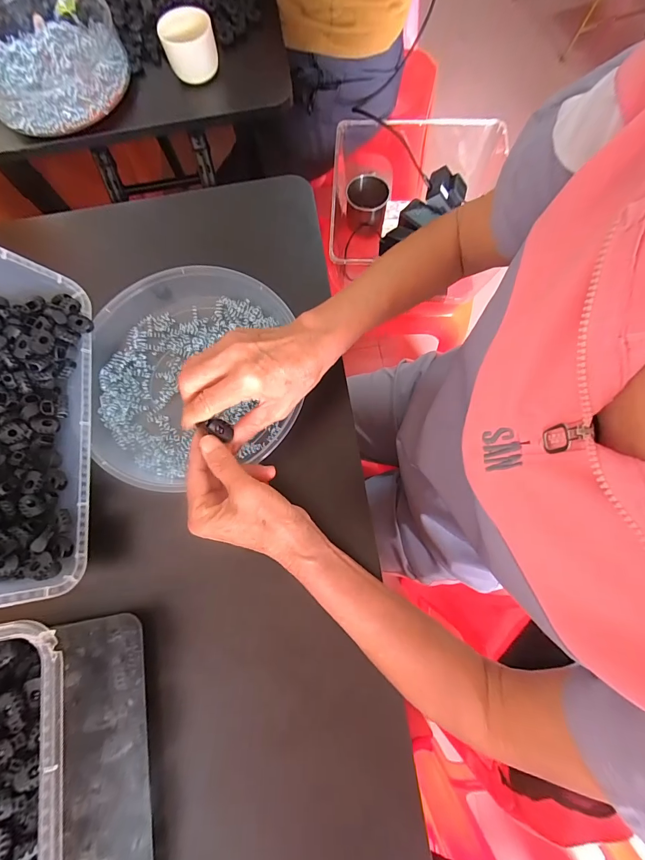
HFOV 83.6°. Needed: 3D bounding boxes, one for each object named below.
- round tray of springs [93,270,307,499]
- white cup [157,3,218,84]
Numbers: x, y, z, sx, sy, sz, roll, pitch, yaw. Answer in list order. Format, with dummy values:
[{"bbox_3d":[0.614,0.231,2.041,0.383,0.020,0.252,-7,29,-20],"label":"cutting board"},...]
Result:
[{"bbox_3d":[-0.139,-0.060,0.373,0.209,0.047,0.226,0,76,2],"label":"round tray of springs"},{"bbox_3d":[-0.175,-0.505,0.475,0.060,0.049,0.062,41,81,11],"label":"white cup"}]

